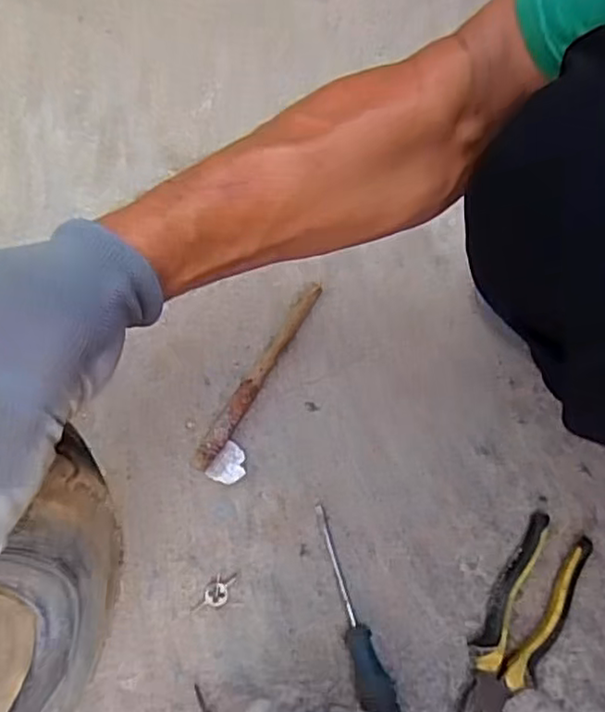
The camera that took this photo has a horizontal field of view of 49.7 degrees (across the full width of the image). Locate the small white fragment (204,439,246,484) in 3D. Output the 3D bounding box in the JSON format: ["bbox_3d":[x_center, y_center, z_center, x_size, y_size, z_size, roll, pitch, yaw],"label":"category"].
[{"bbox_3d":[-0.062,0.094,0.555,0.027,0.012,0.034,34,77,9],"label":"small white fragment"}]

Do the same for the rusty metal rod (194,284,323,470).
[{"bbox_3d":[-0.037,0.012,0.576,0.017,0.018,0.197,30,77,8],"label":"rusty metal rod"}]

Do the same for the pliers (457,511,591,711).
[{"bbox_3d":[0.167,0.220,0.519,0.051,0.026,0.187,31,77,8],"label":"pliers"}]

